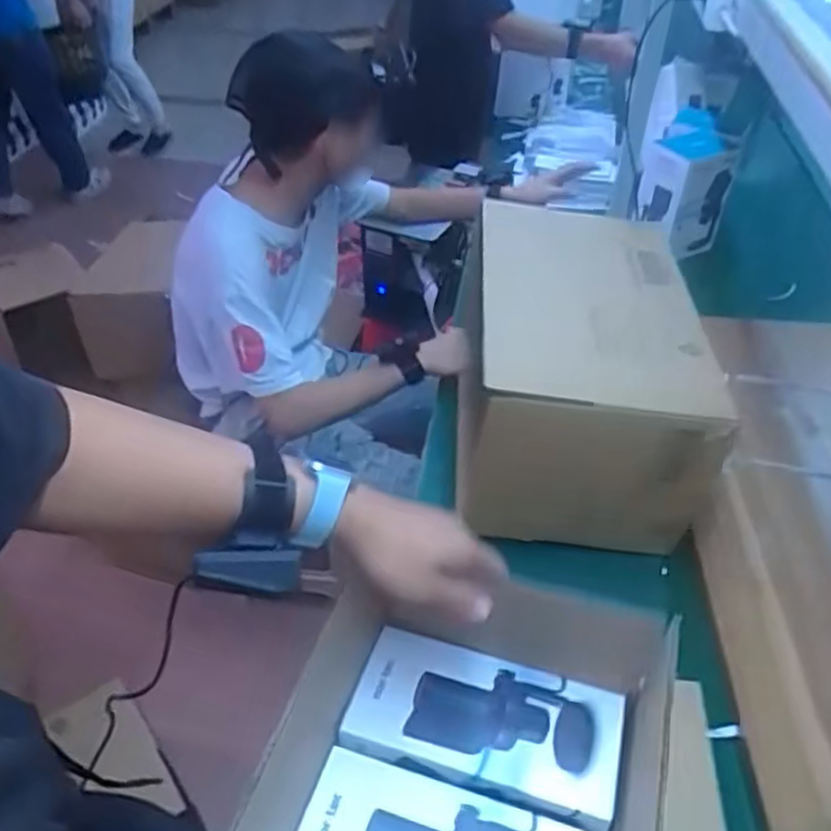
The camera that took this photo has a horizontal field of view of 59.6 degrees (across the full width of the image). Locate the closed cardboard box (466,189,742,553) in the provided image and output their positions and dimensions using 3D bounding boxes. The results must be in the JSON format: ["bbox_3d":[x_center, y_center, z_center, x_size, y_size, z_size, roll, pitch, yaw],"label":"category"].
[{"bbox_3d":[0.245,-0.068,1.040,0.275,0.239,0.486,4,42,3],"label":"closed cardboard box"}]

